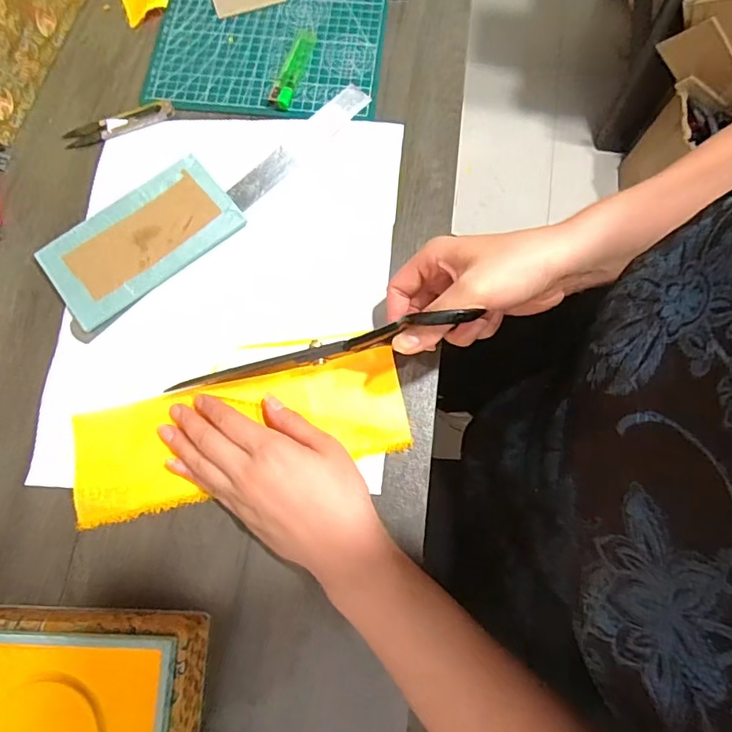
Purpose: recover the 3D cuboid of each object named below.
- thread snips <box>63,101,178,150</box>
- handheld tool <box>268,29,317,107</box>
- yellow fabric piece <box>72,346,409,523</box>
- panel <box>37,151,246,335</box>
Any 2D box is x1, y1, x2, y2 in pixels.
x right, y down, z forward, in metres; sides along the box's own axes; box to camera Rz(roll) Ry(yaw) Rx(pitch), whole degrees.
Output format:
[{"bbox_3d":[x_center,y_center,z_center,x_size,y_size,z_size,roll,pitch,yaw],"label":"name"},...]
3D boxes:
[{"bbox_3d":[-0.224,-0.220,0.458,0.100,0.008,0.024,-20,75,-4],"label":"thread snips"},{"bbox_3d":[-0.067,-0.278,0.464,0.022,0.015,0.091,15,76,5],"label":"handheld tool"},{"bbox_3d":[-0.096,0.049,0.380,0.249,0.010,0.083,-14,76,-1],"label":"yellow fabric piece"},{"bbox_3d":[-0.189,-0.107,0.425,0.157,0.011,0.089,-36,77,-8],"label":"panel"}]

